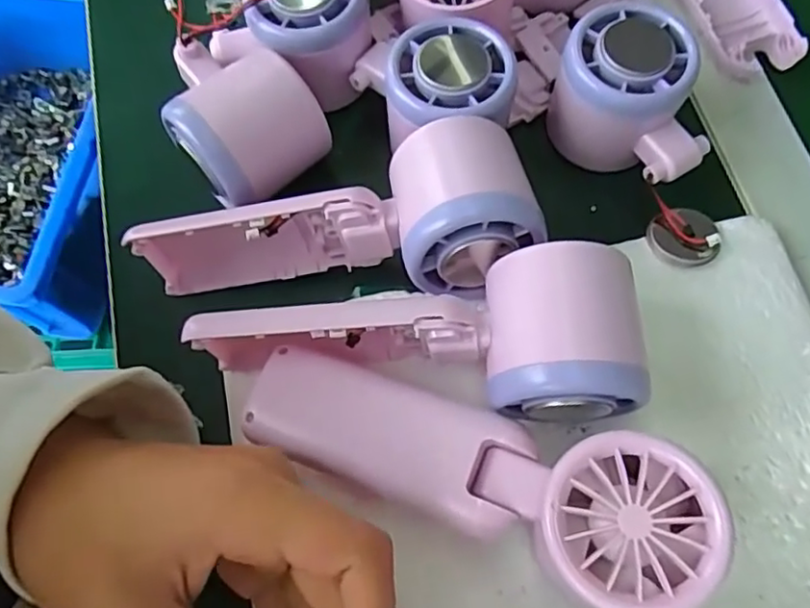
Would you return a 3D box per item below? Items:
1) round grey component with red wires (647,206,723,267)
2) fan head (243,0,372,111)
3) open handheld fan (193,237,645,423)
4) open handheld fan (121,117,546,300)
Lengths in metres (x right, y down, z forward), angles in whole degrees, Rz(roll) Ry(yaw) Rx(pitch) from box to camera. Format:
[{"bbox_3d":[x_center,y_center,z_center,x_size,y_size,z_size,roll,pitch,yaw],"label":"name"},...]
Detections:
[{"bbox_3d":[0.121,-0.030,0.271,0.024,0.011,0.027,-15,70,-4],"label":"round grey component with red wires"},{"bbox_3d":[-0.044,-0.131,0.291,0.054,0.050,0.053,-3,70,0],"label":"fan head"},{"bbox_3d":[0.000,0.015,0.233,0.167,0.056,0.060,-5,69,14],"label":"open handheld fan"},{"bbox_3d":[-0.027,-0.030,0.265,0.161,0.069,0.062,-11,69,14],"label":"open handheld fan"}]

